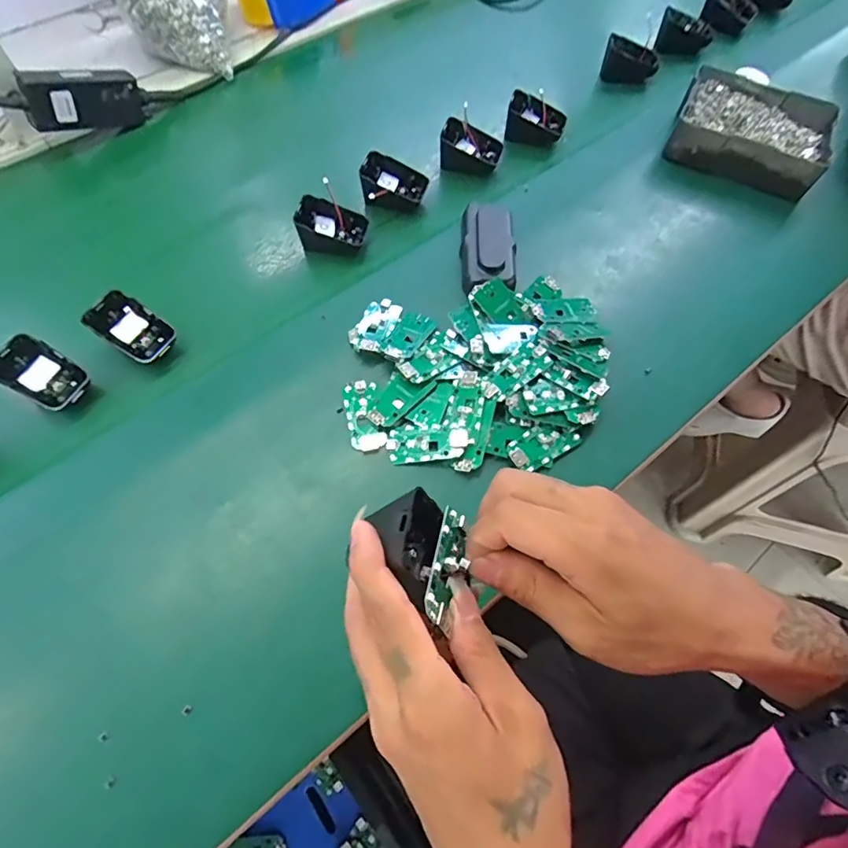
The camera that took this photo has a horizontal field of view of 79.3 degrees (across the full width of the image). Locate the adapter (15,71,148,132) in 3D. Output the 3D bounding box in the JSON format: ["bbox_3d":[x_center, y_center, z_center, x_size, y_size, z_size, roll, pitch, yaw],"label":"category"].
[{"bbox_3d":[-0.377,-0.356,0.572,0.116,0.058,0.031,-29,65,-37],"label":"adapter"}]

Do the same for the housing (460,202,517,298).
[{"bbox_3d":[0.063,-0.172,0.501,0.053,0.032,0.104,0,63,0],"label":"housing"}]

